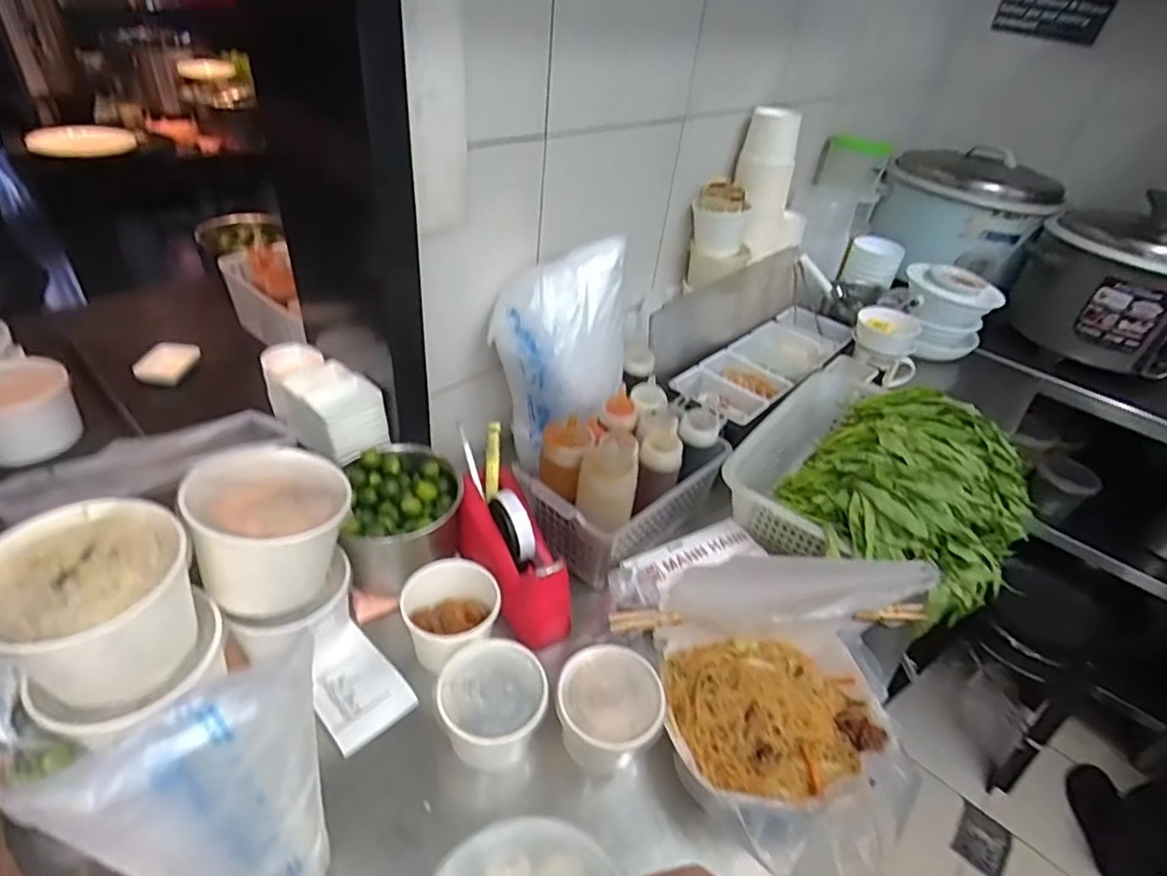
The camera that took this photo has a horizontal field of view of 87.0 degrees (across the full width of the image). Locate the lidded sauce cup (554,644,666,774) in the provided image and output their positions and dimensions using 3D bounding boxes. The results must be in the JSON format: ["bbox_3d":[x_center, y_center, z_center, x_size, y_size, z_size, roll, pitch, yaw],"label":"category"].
[{"bbox_3d":[0.021,0.261,0.583,0.097,0.074,0.099,5,38,-4],"label":"lidded sauce cup"}]

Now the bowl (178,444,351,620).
[{"bbox_3d":[-0.293,0.083,0.589,0.126,0.114,0.121,5,38,-4],"label":"bowl"}]

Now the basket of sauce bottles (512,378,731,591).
[{"bbox_3d":[0.056,0.039,0.765,0.243,0.155,0.131,-28,50,-37],"label":"basket of sauce bottles"}]

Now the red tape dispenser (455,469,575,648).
[{"bbox_3d":[-0.080,0.137,0.714,0.077,0.128,0.192,-18,45,-29],"label":"red tape dispenser"}]

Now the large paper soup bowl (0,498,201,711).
[{"bbox_3d":[-0.381,0.133,0.484,0.129,0.102,0.131,5,38,-4],"label":"large paper soup bowl"}]

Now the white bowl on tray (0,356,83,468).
[{"bbox_3d":[-0.682,-0.034,0.740,0.115,0.085,0.105,5,38,-4],"label":"white bowl on tray"}]

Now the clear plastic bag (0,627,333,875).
[{"bbox_3d":[-0.218,0.249,0.395,0.132,0.249,0.046,-26,49,-36],"label":"clear plastic bag"}]

